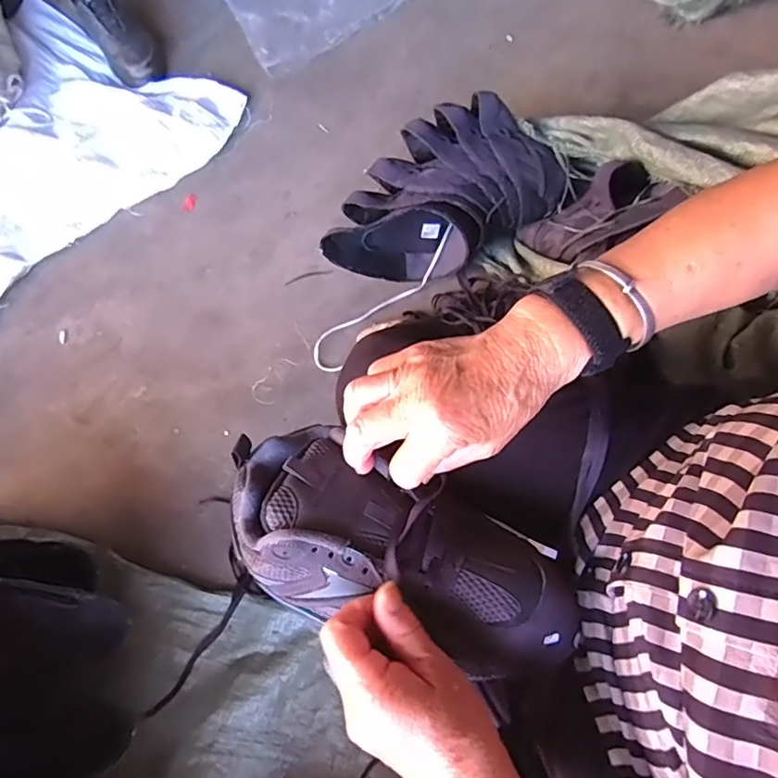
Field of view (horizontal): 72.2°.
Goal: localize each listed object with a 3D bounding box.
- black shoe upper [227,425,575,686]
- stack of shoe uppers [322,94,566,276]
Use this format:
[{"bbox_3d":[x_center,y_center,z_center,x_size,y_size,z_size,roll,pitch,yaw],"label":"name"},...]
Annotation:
[{"bbox_3d":[0.005,0.109,0.360,0.245,0.068,0.110,24,73,3],"label":"black shoe upper"},{"bbox_3d":[0.078,-0.307,0.868,0.366,0.189,0.191,-13,72,-2],"label":"stack of shoe uppers"}]

